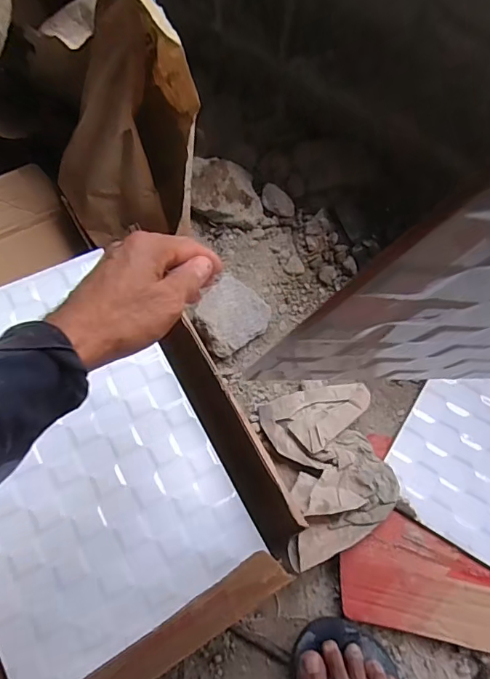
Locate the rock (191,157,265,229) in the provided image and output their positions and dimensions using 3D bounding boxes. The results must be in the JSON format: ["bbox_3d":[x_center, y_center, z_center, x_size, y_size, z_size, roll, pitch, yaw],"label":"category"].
[{"bbox_3d":[-0.018,-0.208,0.688,0.094,0.037,0.087,11,72,2],"label":"rock"}]

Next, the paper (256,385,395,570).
[{"bbox_3d":[0.098,0.141,0.553,0.135,0.046,0.192,-11,73,-2],"label":"paper"}]

